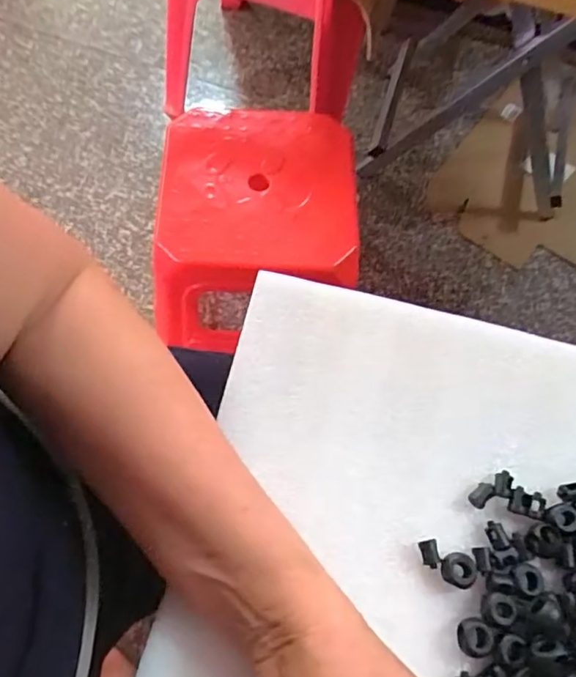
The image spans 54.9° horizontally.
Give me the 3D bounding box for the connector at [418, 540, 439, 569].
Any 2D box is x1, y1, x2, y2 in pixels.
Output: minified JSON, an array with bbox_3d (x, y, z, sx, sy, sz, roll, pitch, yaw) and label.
[{"bbox_3d":[0.076,0.116,0.298,0.008,0.009,0.014,-5,67,-6],"label":"connector"}]

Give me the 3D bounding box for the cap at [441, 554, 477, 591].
[{"bbox_3d":[0.091,0.123,0.294,0.018,0.007,0.015,24,67,7],"label":"cap"}]

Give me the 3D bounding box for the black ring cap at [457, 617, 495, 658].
[{"bbox_3d":[0.095,0.151,0.280,0.015,0.008,0.018,-2,67,-5],"label":"black ring cap"}]

